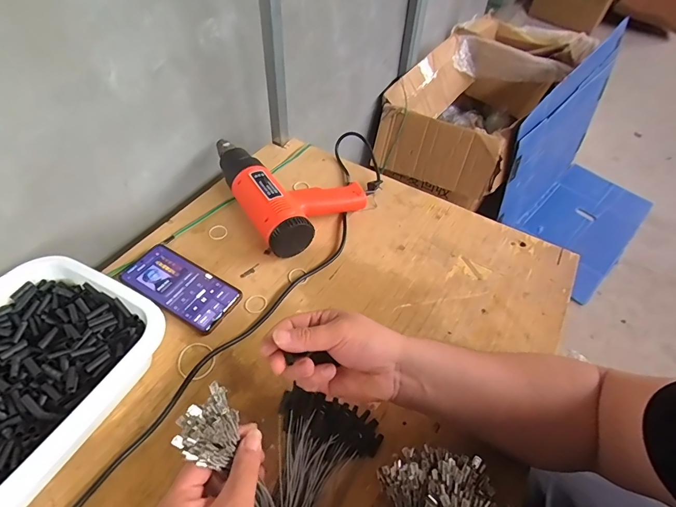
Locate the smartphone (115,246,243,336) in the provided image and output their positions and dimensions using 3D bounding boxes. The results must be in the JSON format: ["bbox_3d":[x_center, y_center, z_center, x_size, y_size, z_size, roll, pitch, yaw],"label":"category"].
[{"bbox_3d":[-0.219,0.045,0.524,0.161,0.011,0.078,27,54,18],"label":"smartphone"}]

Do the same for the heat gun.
[{"bbox_3d":[-0.087,-0.125,0.633,0.182,0.067,0.261,-25,56,-22],"label":"heat gun"}]

